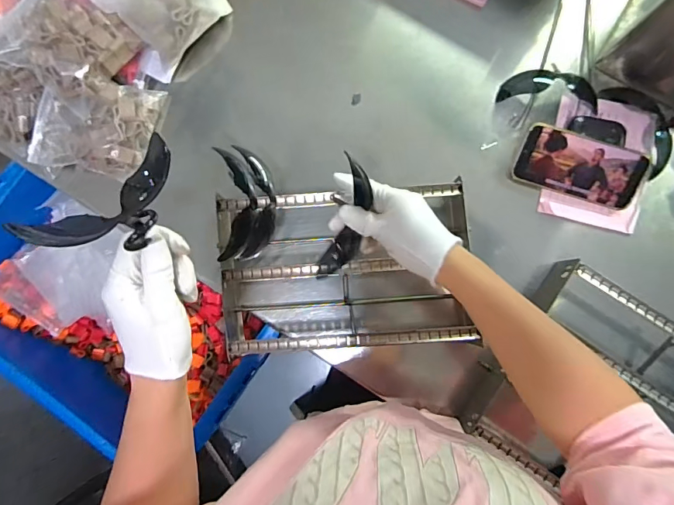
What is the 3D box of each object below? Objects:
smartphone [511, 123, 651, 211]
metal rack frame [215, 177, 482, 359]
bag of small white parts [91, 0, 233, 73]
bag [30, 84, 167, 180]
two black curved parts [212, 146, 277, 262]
[{"bbox_3d":[0.316,-0.111,0.571,0.158,0.017,0.076,18,115,4],"label":"smartphone"},{"bbox_3d":[0.010,0.023,0.556,0.304,0.071,0.190,-5,85,1],"label":"metal rack frame"},{"bbox_3d":[-0.235,-0.344,0.590,0.143,0.062,0.121,-42,85,-2],"label":"bag of small white parts"},{"bbox_3d":[-0.322,-0.171,0.589,0.147,0.048,0.121,8,86,2],"label":"bag"},{"bbox_3d":[-0.110,-0.062,0.531,0.067,0.029,0.132,-7,85,1],"label":"two black curved parts"}]

